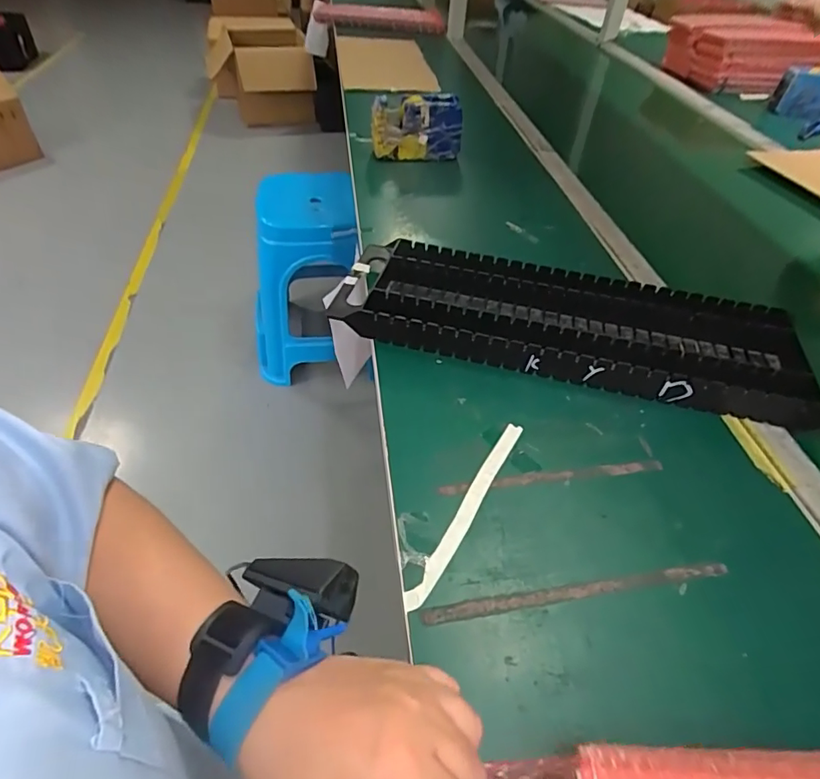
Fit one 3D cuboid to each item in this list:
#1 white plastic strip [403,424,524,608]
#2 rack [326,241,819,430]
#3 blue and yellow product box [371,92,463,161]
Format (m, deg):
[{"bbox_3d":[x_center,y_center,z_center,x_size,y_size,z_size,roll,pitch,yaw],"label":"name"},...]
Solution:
[{"bbox_3d":[0.043,0.081,0.359,0.013,0.004,0.167,25,49,19],"label":"white plastic strip"},{"bbox_3d":[0.150,-0.067,0.490,0.430,0.035,0.142,13,46,9],"label":"rack"},{"bbox_3d":[0.009,-0.389,0.757,0.131,0.096,0.032,-4,46,-8],"label":"blue and yellow product box"}]

